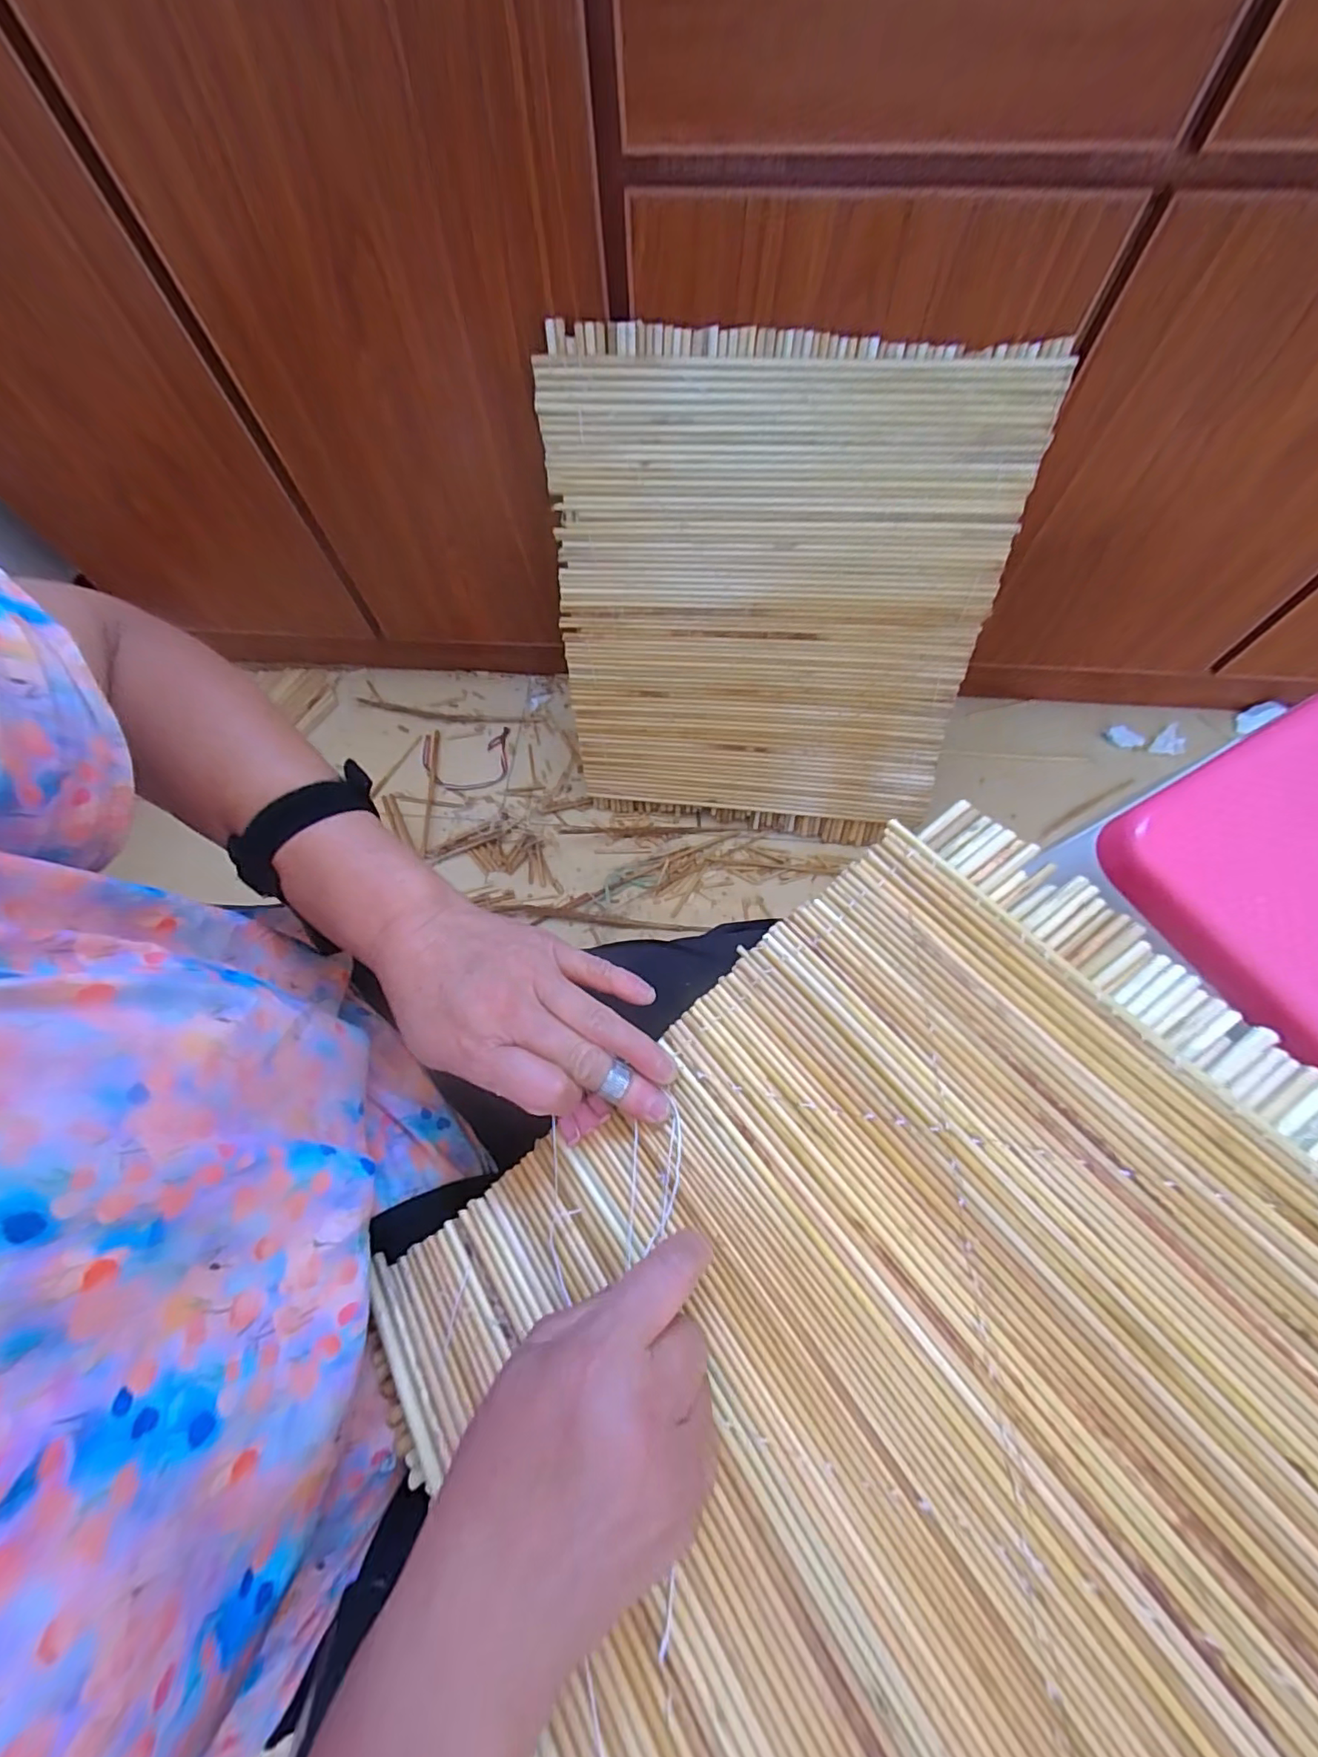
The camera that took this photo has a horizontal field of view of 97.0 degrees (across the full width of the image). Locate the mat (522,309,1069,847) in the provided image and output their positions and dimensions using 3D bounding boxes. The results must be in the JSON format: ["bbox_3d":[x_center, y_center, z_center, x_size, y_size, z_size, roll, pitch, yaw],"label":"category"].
[{"bbox_3d":[0.120,-0.269,0.660,0.453,0.505,0.037,4,39,2],"label":"mat"}]

